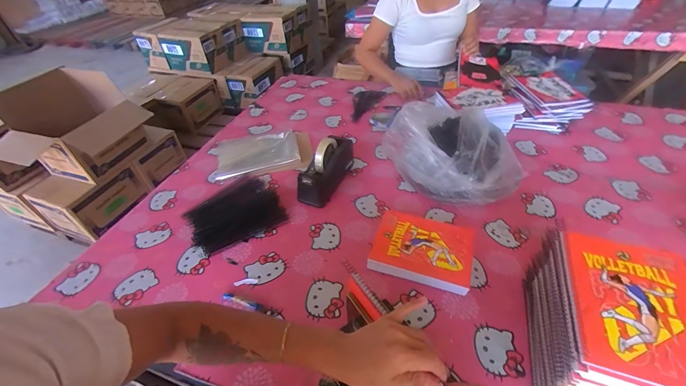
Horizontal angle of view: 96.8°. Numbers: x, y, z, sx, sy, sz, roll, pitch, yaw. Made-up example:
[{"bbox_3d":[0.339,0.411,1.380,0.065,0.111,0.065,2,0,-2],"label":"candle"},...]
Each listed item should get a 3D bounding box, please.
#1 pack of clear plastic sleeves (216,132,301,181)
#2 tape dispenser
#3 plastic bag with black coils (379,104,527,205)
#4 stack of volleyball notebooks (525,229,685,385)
[{"bbox_3d":[-0.269,-0.129,0.971,0.254,0.023,0.192,-13,43,-10],"label":"pack of clear plastic sleeves"},{"bbox_3d":[-0.042,-0.066,0.827,0.073,0.122,0.209,18,47,23],"label":"tape dispenser"},{"bbox_3d":[0.272,-0.116,0.763,0.216,0.175,0.294,-20,46,-16],"label":"plastic bag with black coils"},{"bbox_3d":[0.388,0.209,0.451,0.163,0.185,0.212,12,46,16],"label":"stack of volleyball notebooks"}]

